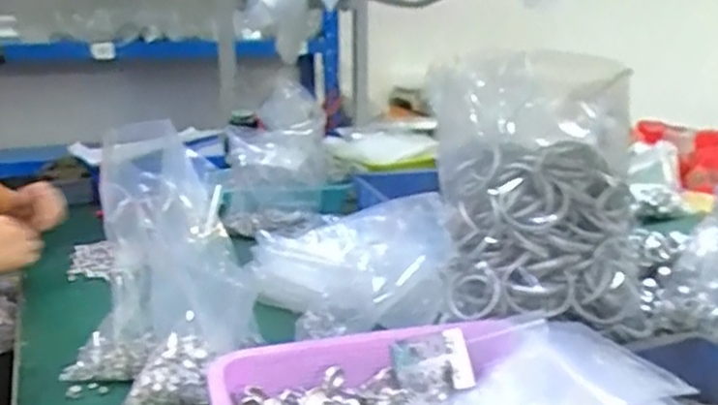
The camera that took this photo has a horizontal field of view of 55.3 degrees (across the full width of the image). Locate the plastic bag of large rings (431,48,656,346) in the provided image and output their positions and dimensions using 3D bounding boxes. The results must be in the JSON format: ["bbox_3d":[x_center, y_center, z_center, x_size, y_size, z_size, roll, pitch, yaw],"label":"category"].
[{"bbox_3d":[0.192,-0.012,0.745,0.225,0.274,0.131,2,14,9],"label":"plastic bag of large rings"}]

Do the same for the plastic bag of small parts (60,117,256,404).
[{"bbox_3d":[-0.218,0.052,0.742,0.167,0.227,0.270,-5,15,-20],"label":"plastic bag of small parts"}]

